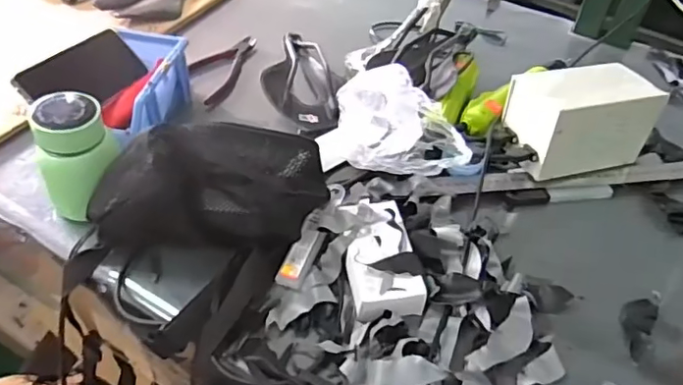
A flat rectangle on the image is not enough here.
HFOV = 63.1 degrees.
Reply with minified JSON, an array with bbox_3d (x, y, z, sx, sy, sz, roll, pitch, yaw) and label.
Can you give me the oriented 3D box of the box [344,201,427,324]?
[{"bbox_3d":[0.037,0.067,0.542,0.065,0.037,0.118,-6,47,-10],"label":"box"}]

